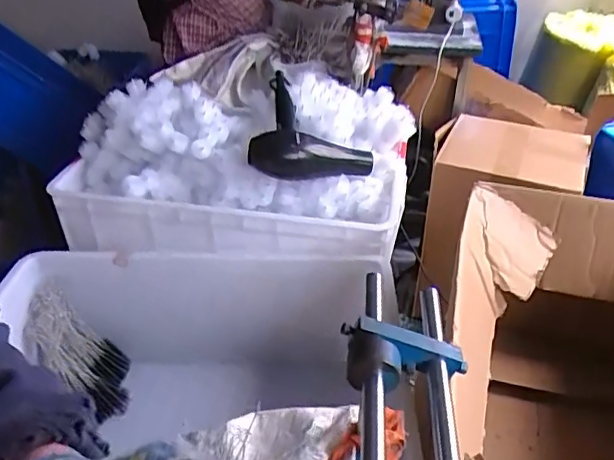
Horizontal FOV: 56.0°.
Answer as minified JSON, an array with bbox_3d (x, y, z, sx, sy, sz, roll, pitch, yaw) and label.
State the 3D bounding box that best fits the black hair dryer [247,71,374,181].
[{"bbox_3d":[0.010,-0.193,1.078,0.215,0.092,0.245,1,35,1],"label":"black hair dryer"}]

